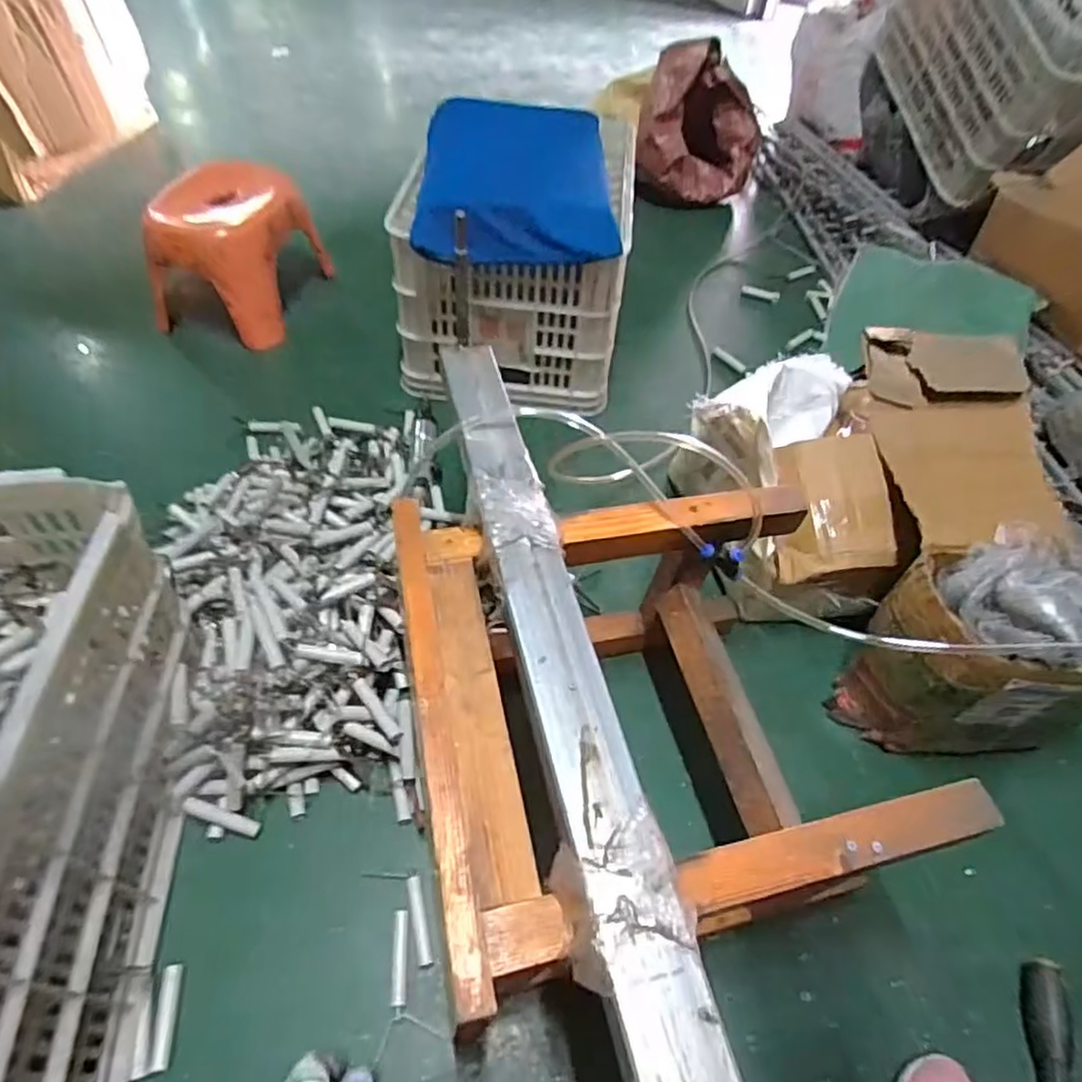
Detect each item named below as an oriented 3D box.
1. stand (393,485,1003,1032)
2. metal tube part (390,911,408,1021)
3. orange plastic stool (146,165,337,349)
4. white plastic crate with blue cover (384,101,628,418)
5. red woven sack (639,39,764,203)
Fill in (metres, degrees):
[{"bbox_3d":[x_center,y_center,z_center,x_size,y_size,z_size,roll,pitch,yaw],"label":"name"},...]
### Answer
[{"bbox_3d":[0.087,0.170,0.635,0.397,0.292,0.359,-12,55,-13],"label":"stand"},{"bbox_3d":[-0.131,0.390,0.627,0.013,0.008,0.083,-1,53,-5],"label":"metal tube part"},{"bbox_3d":[-0.548,-0.528,1.234,0.222,0.199,0.303,16,53,8],"label":"orange plastic stool"},{"bbox_3d":[-0.041,-0.472,1.118,0.340,0.292,0.444,6,52,0],"label":"white plastic crate with blue cover"},{"bbox_3d":[0.384,-0.979,1.600,0.266,0.279,0.293,18,53,9],"label":"red woven sack"}]

